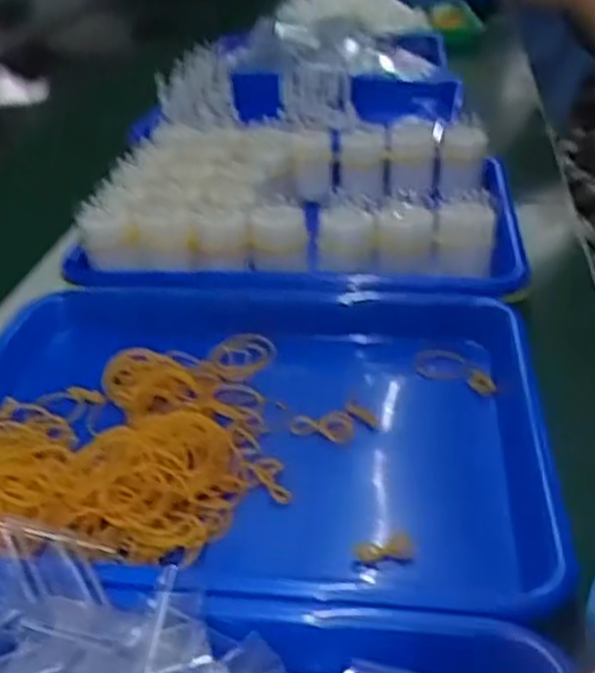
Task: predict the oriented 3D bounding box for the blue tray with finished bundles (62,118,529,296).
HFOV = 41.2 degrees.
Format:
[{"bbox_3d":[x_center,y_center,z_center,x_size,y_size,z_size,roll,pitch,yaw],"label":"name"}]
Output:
[{"bbox_3d":[0.009,-0.106,0.648,0.303,0.080,0.260,3,32,10],"label":"blue tray with finished bundles"}]

